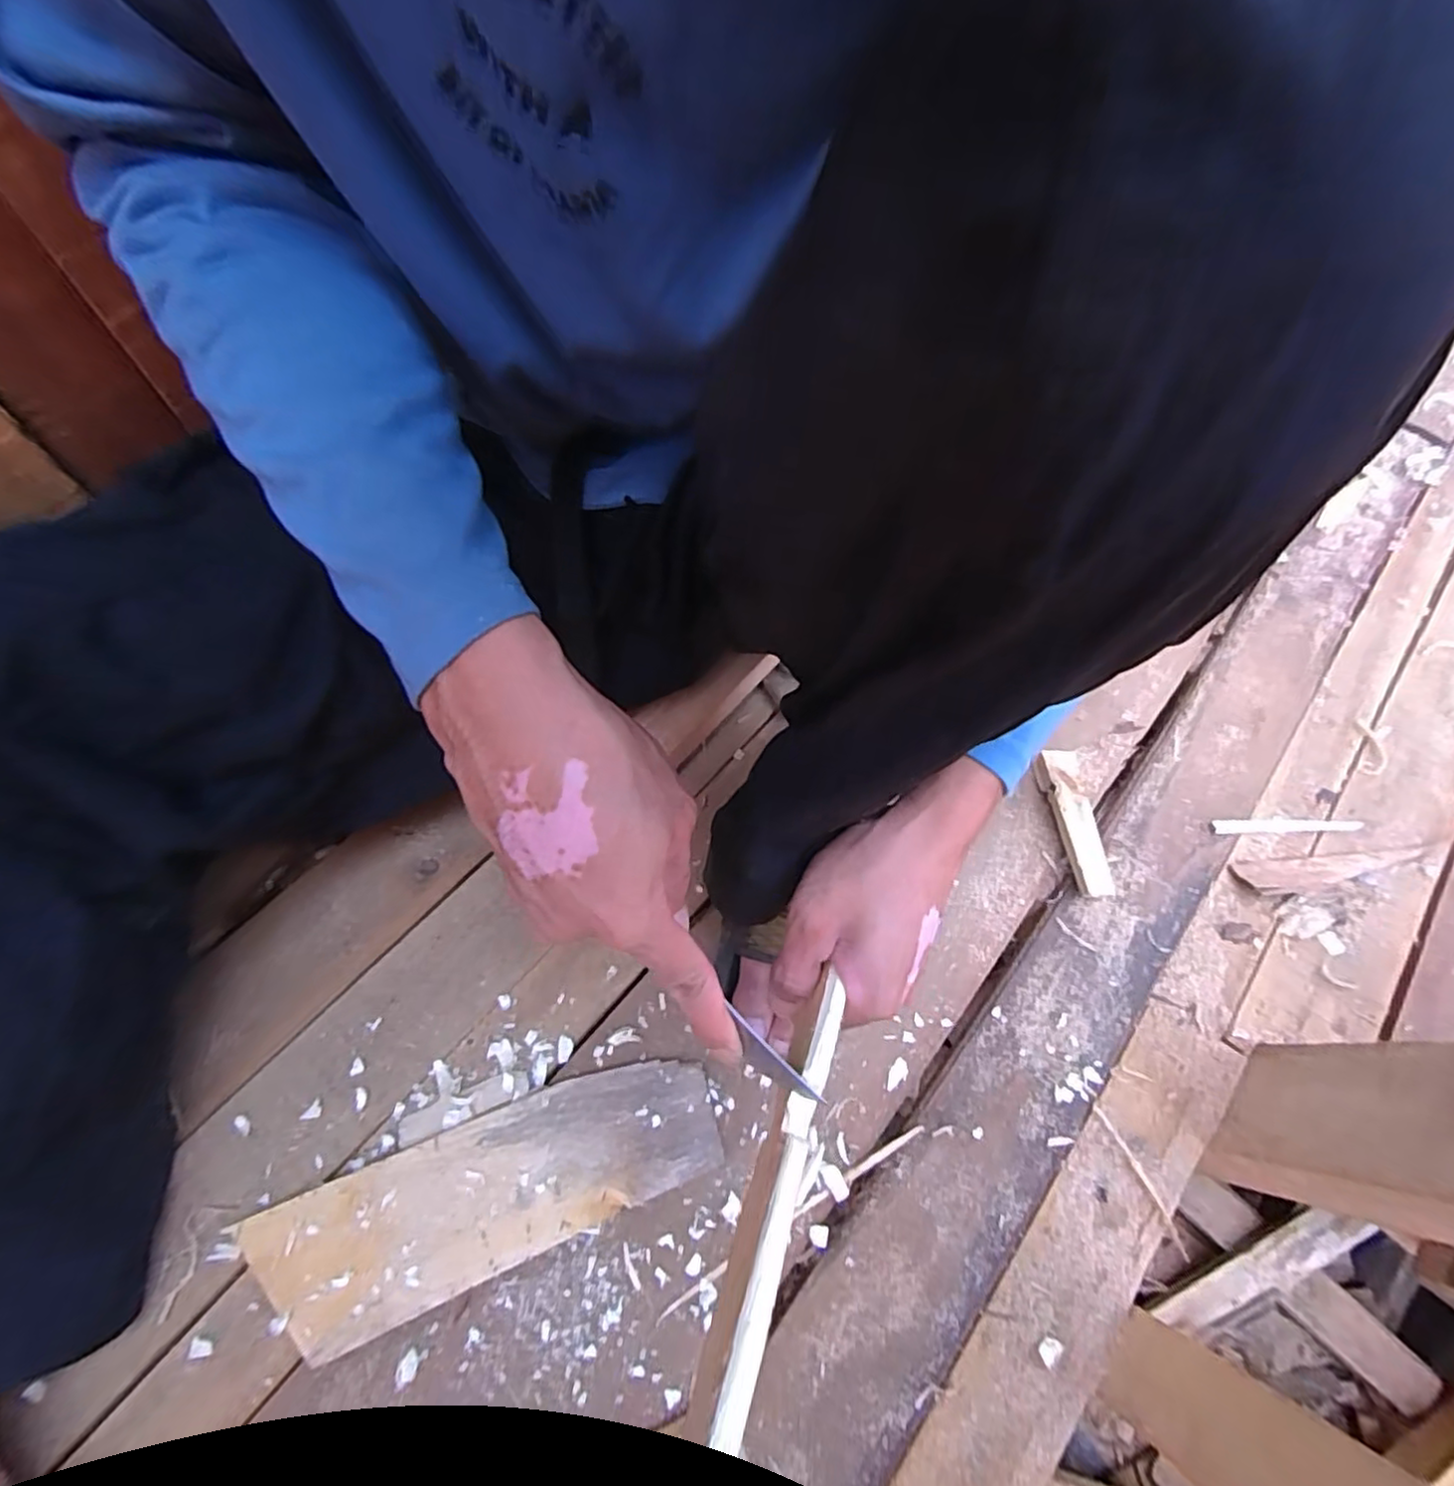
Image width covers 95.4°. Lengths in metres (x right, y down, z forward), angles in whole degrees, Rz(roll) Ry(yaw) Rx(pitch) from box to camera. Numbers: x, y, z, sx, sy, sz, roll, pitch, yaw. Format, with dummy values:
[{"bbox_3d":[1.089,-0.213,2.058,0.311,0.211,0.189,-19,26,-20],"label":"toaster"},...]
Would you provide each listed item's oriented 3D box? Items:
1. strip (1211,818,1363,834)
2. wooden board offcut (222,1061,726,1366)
[{"bbox_3d":[0.461,0.068,0.550,0.125,0.010,0.013,-1,65,-3],"label":"strip"},{"bbox_3d":[-0.145,0.279,0.416,0.275,0.021,0.084,-20,68,-11],"label":"wooden board offcut"}]

